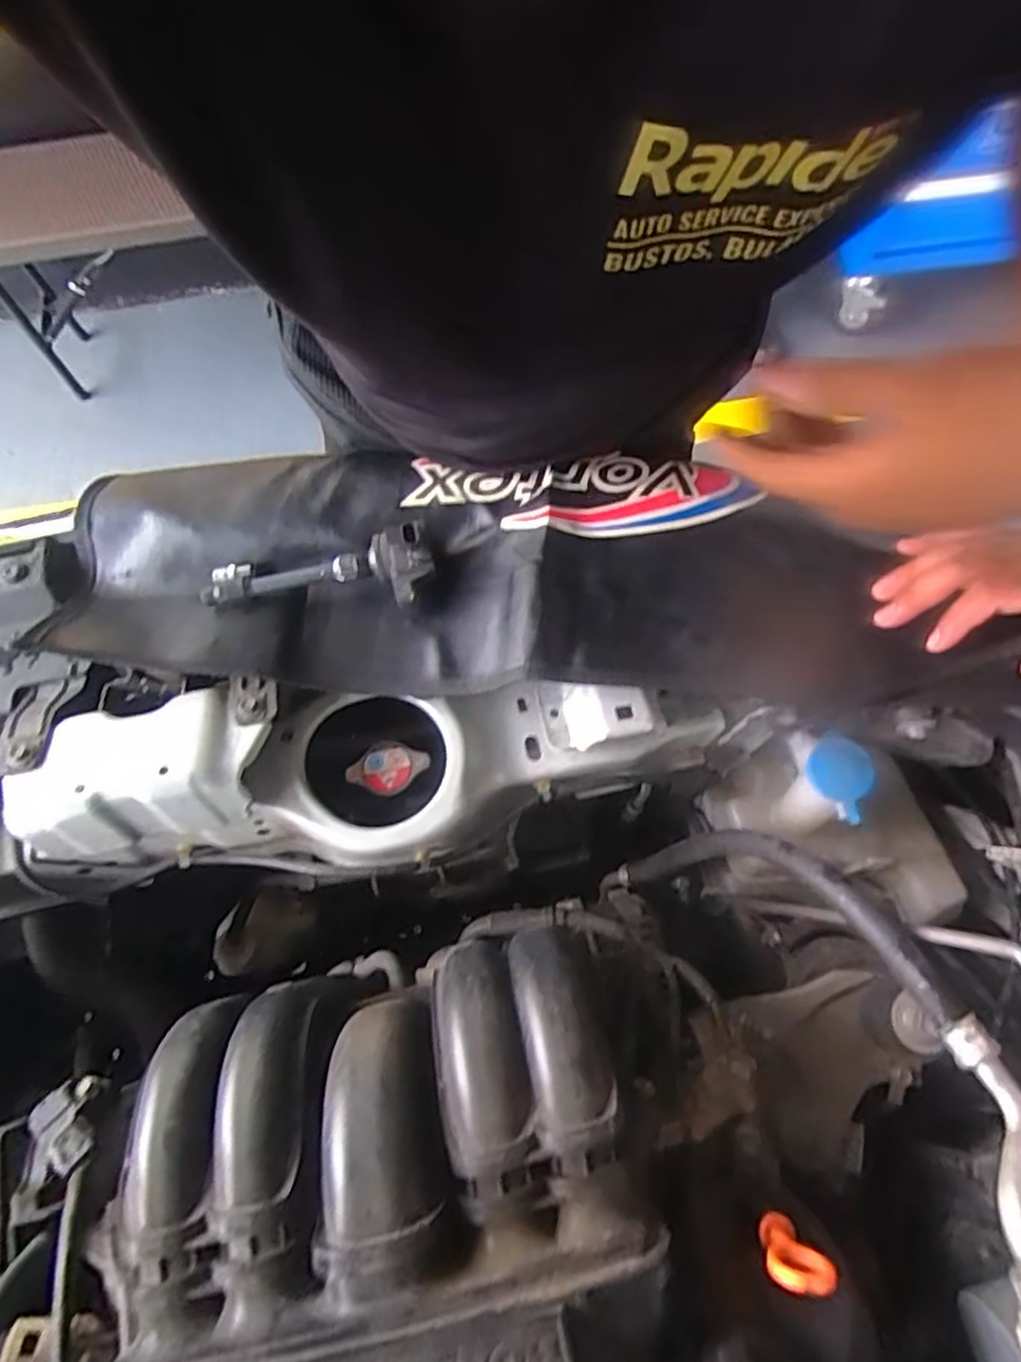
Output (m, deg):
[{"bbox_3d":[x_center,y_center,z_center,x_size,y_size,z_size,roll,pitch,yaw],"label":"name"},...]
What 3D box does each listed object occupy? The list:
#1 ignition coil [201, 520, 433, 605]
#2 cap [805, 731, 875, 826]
[{"bbox_3d":[-0.145,-0.087,0.490,0.169,0.051,0.045,1,70,3],"label":"ignition coil"},{"bbox_3d":[0.237,0.065,0.485,0.047,0.015,0.051,-1,70,2],"label":"cap"}]

